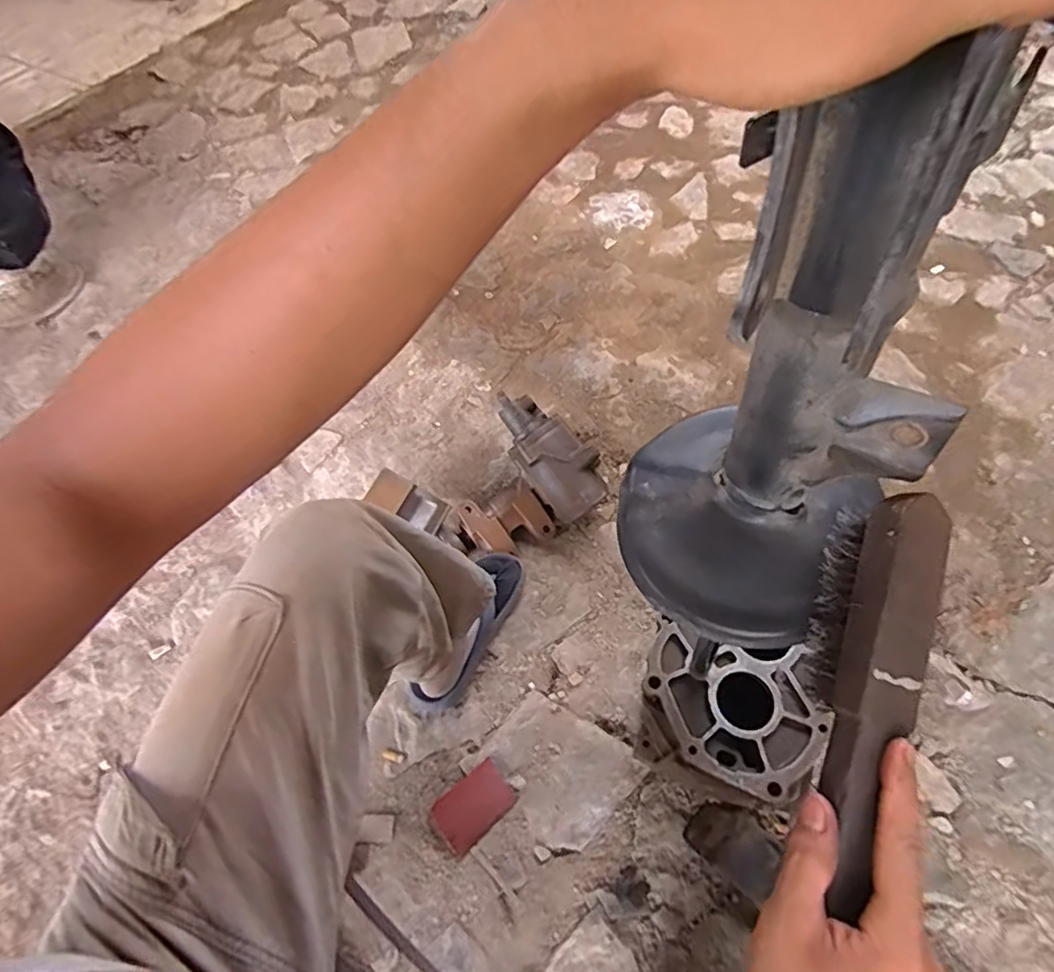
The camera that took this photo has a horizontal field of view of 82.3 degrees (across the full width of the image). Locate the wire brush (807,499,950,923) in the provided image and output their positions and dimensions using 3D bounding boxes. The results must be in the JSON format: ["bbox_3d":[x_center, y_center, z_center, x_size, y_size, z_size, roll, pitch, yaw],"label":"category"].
[{"bbox_3d":[0.172,0.102,0.306,0.044,0.043,0.192,12,79,11],"label":"wire brush"}]

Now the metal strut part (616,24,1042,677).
[{"bbox_3d":[0.120,-0.036,0.279,0.138,0.283,0.117,23,62,18],"label":"metal strut part"}]

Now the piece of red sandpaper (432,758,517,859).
[{"bbox_3d":[-0.071,0.430,0.810,0.102,0.008,0.071,-37,64,-16],"label":"piece of red sandpaper"}]

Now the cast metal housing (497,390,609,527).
[{"bbox_3d":[0.034,-0.052,1.011,0.107,0.089,0.229,-33,81,-14],"label":"cast metal housing"}]

